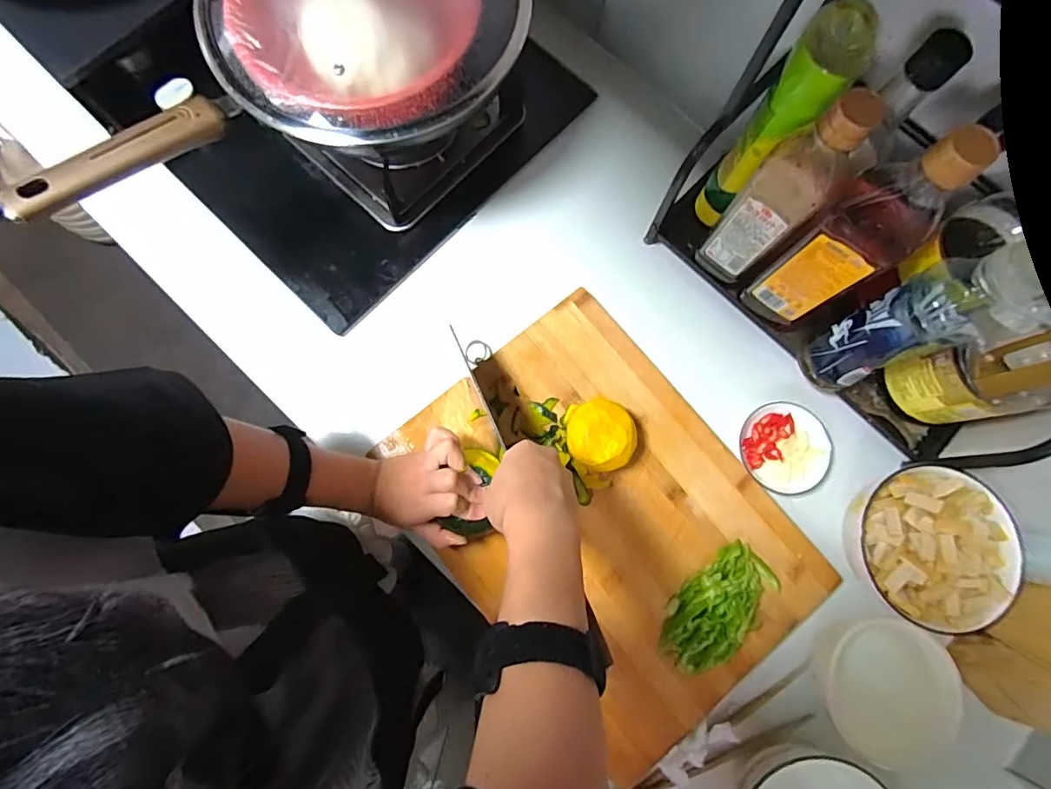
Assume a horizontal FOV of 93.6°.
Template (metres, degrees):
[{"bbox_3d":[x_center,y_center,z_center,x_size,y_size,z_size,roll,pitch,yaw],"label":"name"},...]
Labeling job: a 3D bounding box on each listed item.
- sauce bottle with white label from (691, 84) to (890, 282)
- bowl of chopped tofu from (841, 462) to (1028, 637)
[{"bbox_3d":[0.233,-0.181,0.448,0.056,0.233,0.064,38,80,6],"label":"sauce bottle with white label"},{"bbox_3d":[0.390,0.144,0.478,0.140,0.081,0.145,0,79,-2],"label":"bowl of chopped tofu"}]

